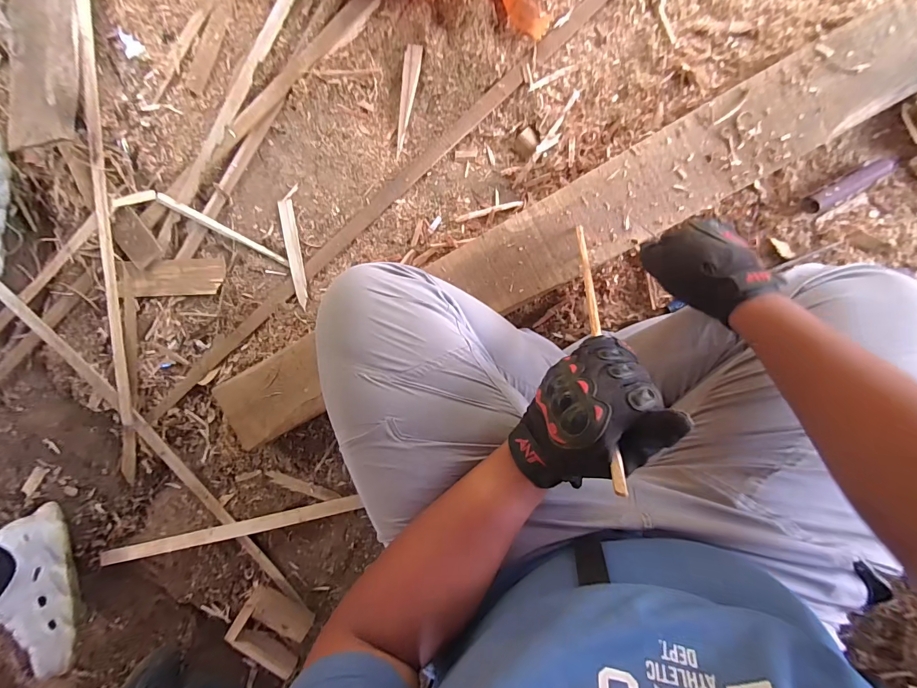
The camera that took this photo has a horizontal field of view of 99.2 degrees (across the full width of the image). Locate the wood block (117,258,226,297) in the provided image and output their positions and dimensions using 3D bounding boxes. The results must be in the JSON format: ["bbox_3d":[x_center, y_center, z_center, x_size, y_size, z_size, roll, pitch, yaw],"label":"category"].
[{"bbox_3d":[-0.481,-0.112,0.656,0.173,0.009,0.060,-2,100,-2],"label":"wood block"}]

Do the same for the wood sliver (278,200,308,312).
[{"bbox_3d":[-0.271,-0.148,0.642,0.023,0.009,0.174,-8,97,7],"label":"wood sliver"}]

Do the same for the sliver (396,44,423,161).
[{"bbox_3d":[-0.085,-0.378,0.610,0.026,0.006,0.163,16,101,4],"label":"sliver"}]

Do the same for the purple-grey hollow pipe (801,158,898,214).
[{"bbox_3d":[0.533,-0.213,0.535,0.110,0.027,0.029,-27,94,9],"label":"purple-grey hollow pipe"}]

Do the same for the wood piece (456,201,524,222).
[{"bbox_3d":[0.049,-0.210,0.616,0.108,0.004,0.011,-16,96,-4],"label":"wood piece"}]

